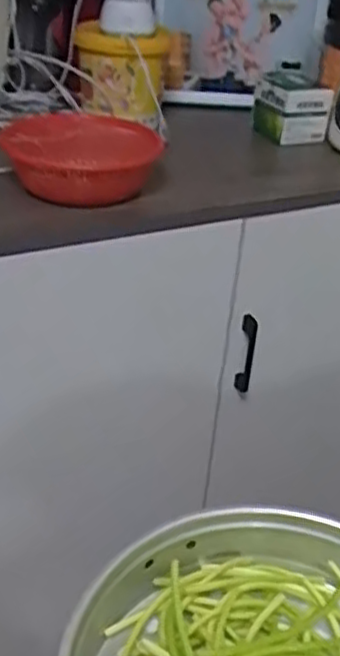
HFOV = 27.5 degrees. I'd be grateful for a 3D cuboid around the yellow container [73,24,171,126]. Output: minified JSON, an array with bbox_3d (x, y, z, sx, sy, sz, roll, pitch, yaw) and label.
[{"bbox_3d":[-0.070,-0.365,0.989,0.136,0.112,0.139,8,33,4],"label":"yellow container"}]

